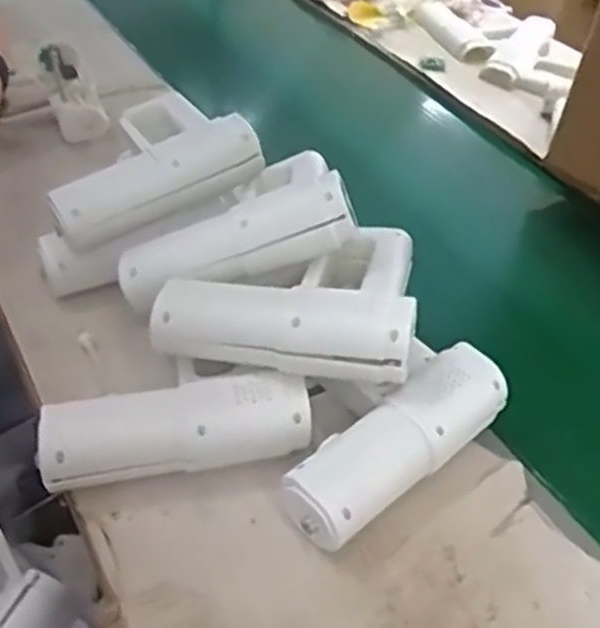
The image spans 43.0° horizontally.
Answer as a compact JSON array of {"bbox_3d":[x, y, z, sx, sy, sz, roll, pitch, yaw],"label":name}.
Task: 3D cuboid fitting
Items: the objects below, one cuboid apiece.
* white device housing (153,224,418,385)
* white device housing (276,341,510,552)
[{"bbox_3d":[0.001,-0.026,0.657,0.205,0.054,0.178,12,41,8],"label":"white device housing"},{"bbox_3d":[0.080,0.106,0.612,0.212,0.067,0.065,-29,51,-33],"label":"white device housing"}]

